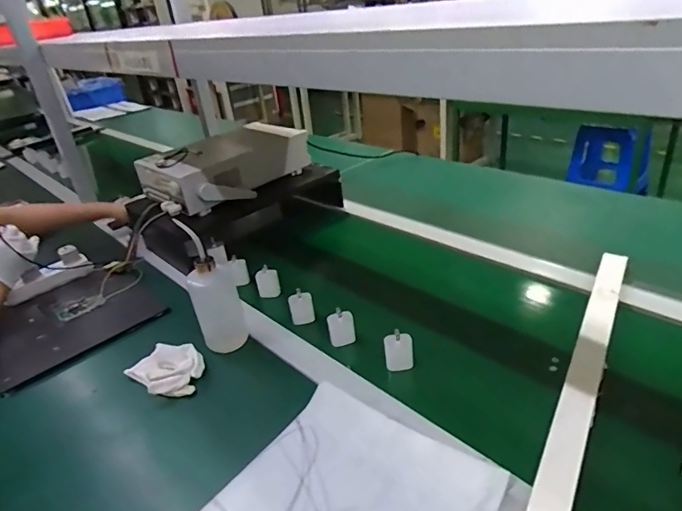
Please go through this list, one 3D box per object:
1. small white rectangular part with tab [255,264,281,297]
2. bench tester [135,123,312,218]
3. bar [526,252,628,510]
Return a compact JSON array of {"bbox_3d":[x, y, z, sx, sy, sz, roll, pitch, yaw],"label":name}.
[{"bbox_3d":[-0.144,0.053,0.935,0.044,0.059,0.018,-12,29,-9],"label":"small white rectangular part with tab"},{"bbox_3d":[-0.267,-0.213,1.109,0.208,0.098,0.357,20,39,40],"label":"bench tester"},{"bbox_3d":[0.343,0.146,0.654,0.039,0.022,0.572,12,35,31],"label":"bar"}]

